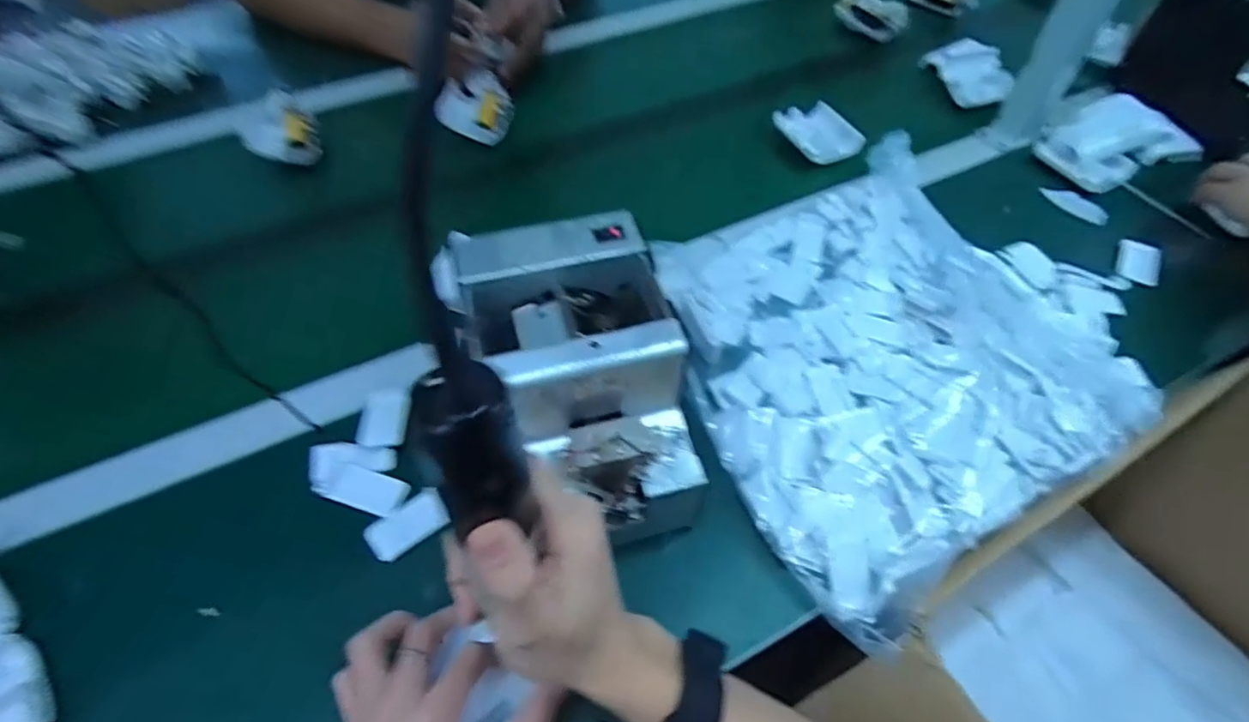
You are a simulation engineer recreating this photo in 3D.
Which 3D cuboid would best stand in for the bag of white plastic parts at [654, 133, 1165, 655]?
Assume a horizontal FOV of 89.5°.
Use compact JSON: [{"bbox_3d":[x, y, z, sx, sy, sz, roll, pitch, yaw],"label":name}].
[{"bbox_3d":[0.218,-0.029,0.532,0.388,0.038,0.343,-28,60,-20],"label":"bag of white plastic parts"}]

